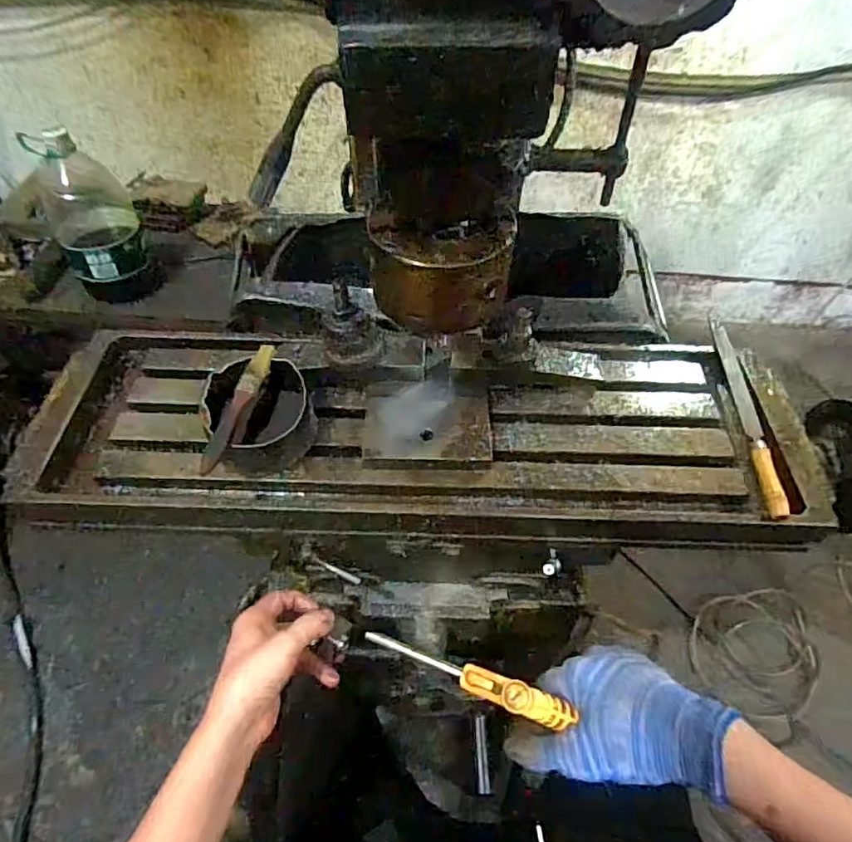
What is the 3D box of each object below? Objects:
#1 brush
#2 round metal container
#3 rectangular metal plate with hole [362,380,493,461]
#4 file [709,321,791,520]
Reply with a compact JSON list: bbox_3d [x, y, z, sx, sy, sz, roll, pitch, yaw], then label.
[{"bbox_3d":[-0.176,-0.015,0.522,0.021,0.026,0.139,11,53,7],"label":"brush"},{"bbox_3d":[-0.163,-0.011,0.549,0.096,0.057,0.108,-10,53,-9],"label":"round metal container"},{"bbox_3d":[0.002,-0.001,0.565,0.127,0.014,0.093,2,55,1],"label":"rectangular metal plate with hole"},{"bbox_3d":[0.345,-0.011,0.590,0.019,0.016,0.254,5,52,2],"label":"file"}]

